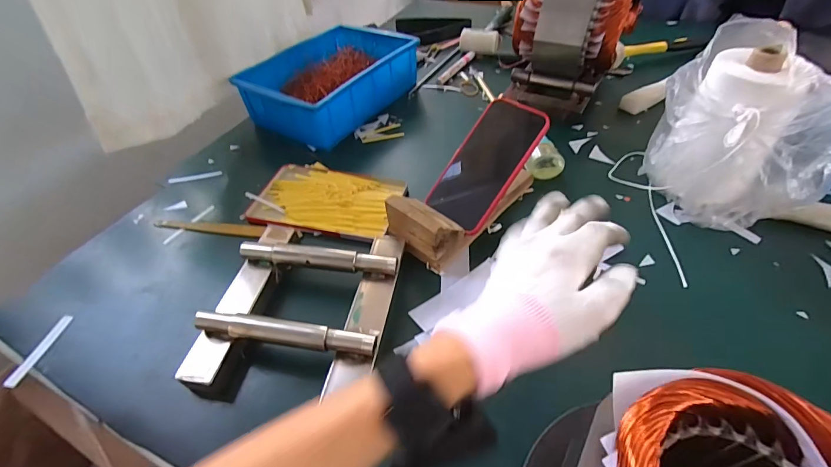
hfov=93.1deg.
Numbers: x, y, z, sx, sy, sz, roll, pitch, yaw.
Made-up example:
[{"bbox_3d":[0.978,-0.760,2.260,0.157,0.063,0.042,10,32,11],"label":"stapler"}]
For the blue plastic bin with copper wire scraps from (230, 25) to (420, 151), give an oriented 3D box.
[{"bbox_3d":[-0.149,-0.275,0.712,0.189,0.092,0.284,25,53,26],"label":"blue plastic bin with copper wire scraps"}]

